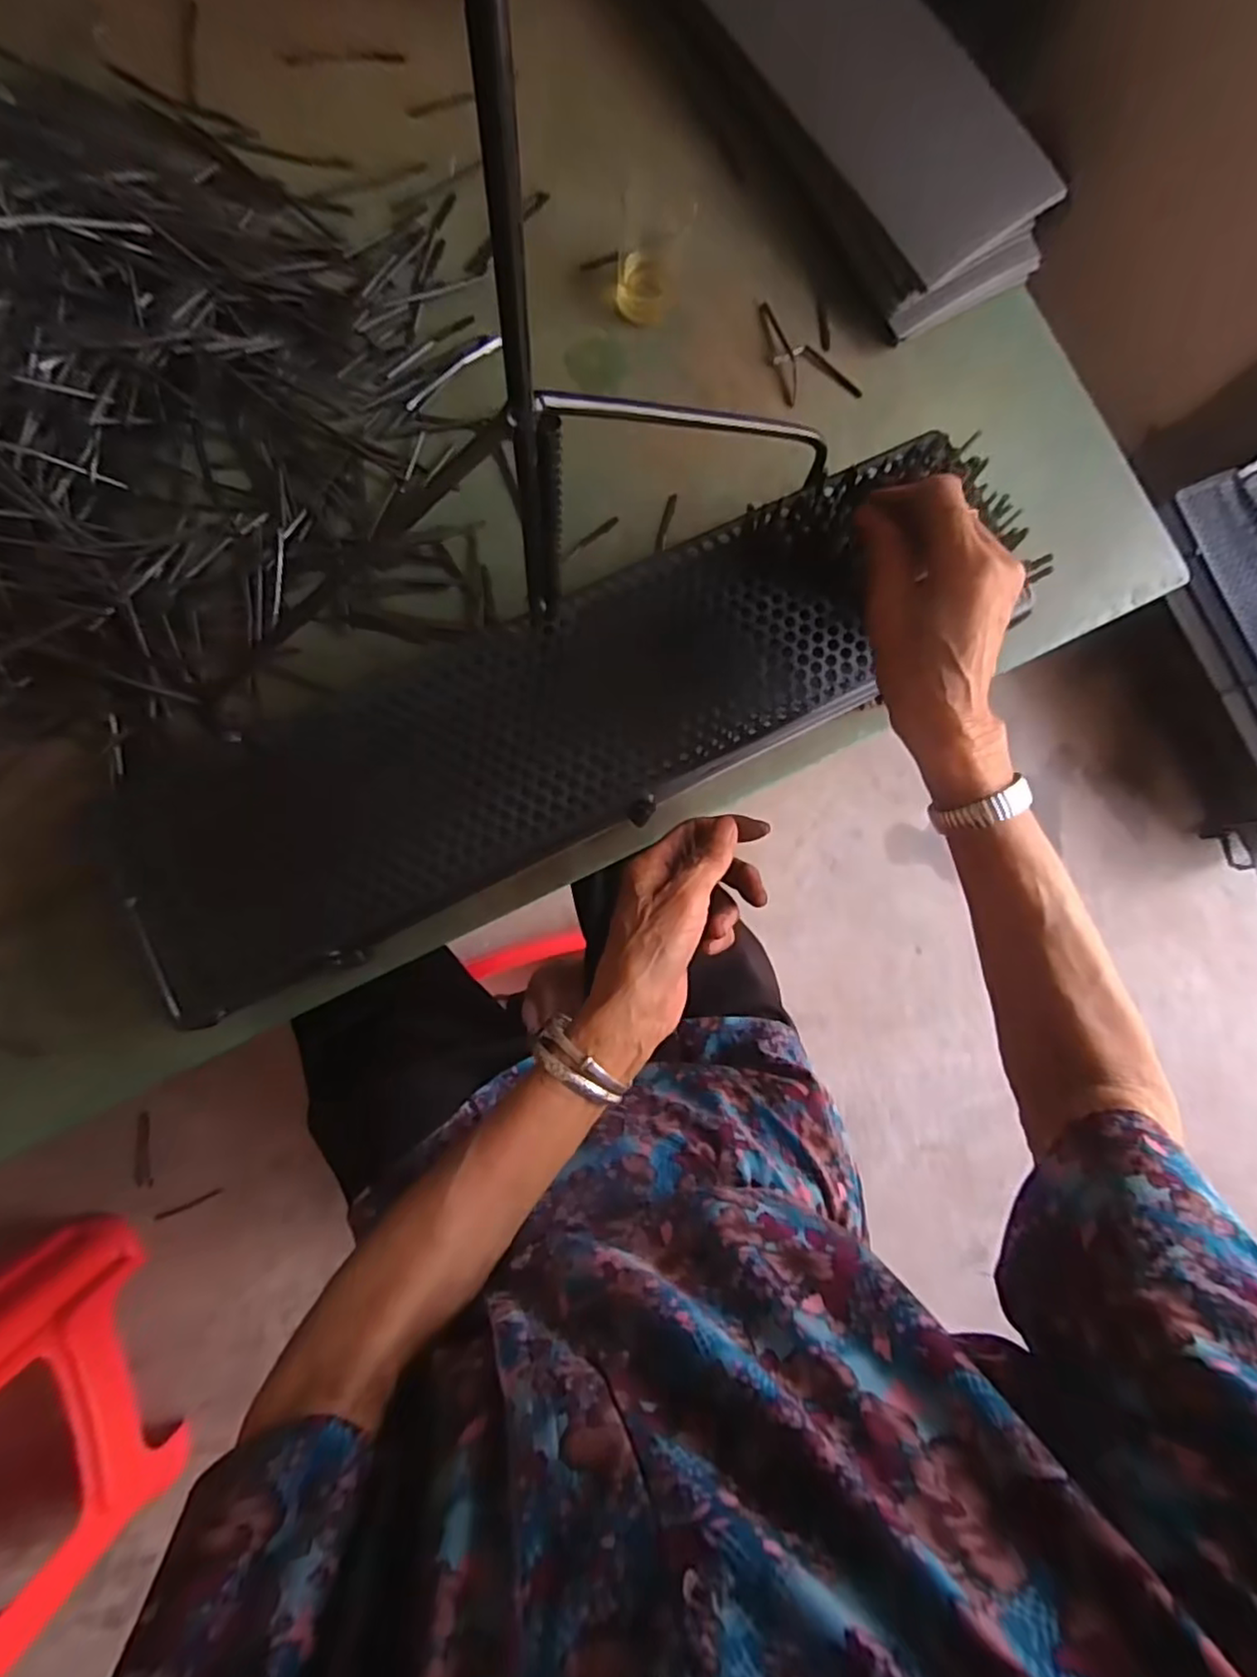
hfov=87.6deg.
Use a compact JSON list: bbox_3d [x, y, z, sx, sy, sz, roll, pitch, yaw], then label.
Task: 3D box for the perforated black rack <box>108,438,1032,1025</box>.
[{"bbox_3d":[-0.043,-0.076,0.424,0.597,0.065,0.203,-20,74,2],"label":"perforated black rack"}]

